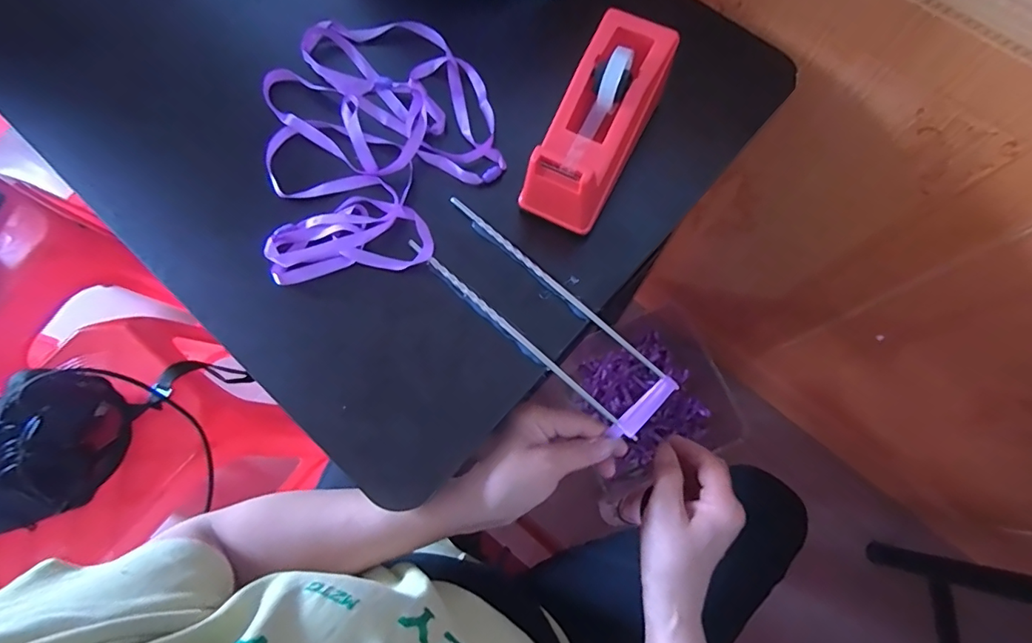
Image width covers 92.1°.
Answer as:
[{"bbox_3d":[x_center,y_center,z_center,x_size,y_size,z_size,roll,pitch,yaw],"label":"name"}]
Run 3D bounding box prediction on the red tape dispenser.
[{"bbox_3d":[0.061,-0.147,0.376,0.064,0.072,0.156,27,77,9],"label":"red tape dispenser"}]

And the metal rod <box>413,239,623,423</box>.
[{"bbox_3d":[-0.005,0.005,0.370,0.202,0.004,0.006,41,78,9],"label":"metal rod"}]

